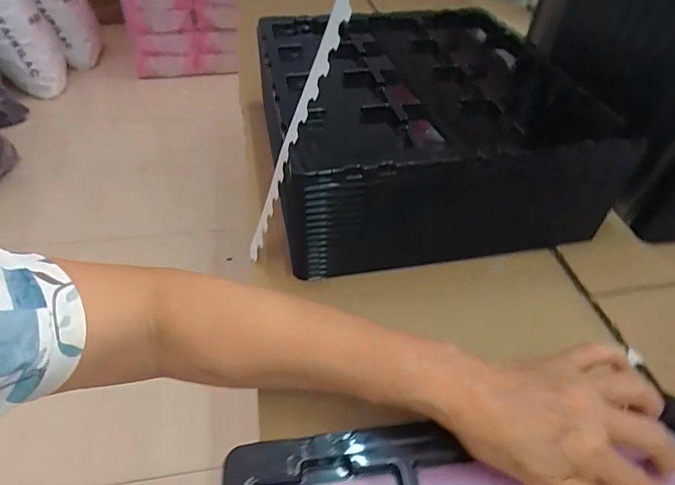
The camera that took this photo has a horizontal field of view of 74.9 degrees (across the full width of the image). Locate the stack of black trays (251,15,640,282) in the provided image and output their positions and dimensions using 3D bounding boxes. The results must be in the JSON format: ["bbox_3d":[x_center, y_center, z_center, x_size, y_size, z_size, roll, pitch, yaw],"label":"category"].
[{"bbox_3d":[0.091,-0.140,0.526,0.324,0.157,0.335,-7,43,-9],"label":"stack of black trays"}]

